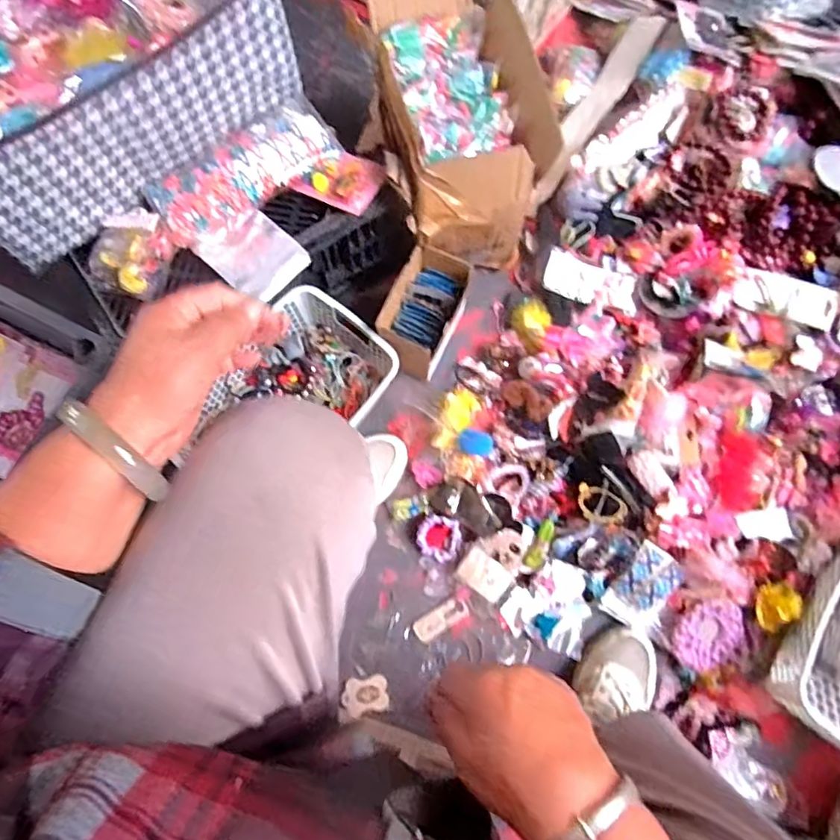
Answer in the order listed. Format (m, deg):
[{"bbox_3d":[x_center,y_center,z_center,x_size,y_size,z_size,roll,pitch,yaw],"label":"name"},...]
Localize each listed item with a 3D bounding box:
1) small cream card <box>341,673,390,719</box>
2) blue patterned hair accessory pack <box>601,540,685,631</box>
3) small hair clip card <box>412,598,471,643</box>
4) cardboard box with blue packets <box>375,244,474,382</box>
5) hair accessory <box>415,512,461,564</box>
[{"bbox_3d":[-0.070,0.354,0.710,0.060,0.005,0.044,-12,58,3],"label":"small cream card"},{"bbox_3d":[0.294,0.218,0.716,0.069,0.043,0.098,34,78,8],"label":"blue patterned hair accessory pack"},{"bbox_3d":[0.028,0.270,0.748,0.075,0.015,0.029,-31,78,-8],"label":"small hair clip card"},{"bbox_3d":[0.007,-0.151,0.794,0.091,0.111,0.152,25,76,6],"label":"cardboard box with blue packets"},{"bbox_3d":[0.026,0.162,0.763,0.058,0.013,0.059,20,95,-2],"label":"hair accessory"}]

